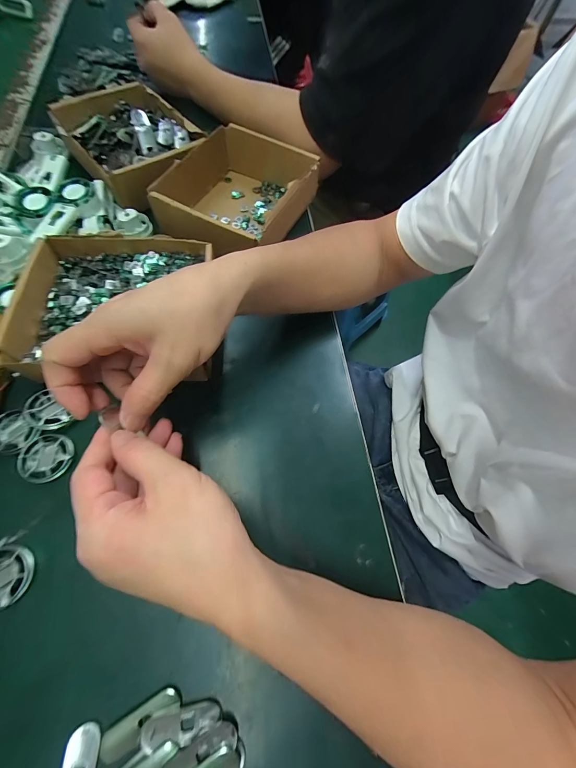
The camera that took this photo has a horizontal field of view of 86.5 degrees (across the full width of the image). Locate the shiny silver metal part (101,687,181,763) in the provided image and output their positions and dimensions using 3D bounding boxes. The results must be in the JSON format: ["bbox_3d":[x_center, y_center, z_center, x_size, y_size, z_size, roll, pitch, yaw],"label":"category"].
[{"bbox_3d":[-0.095,0.219,0.196,0.051,0.004,0.018,-28,69,-14],"label":"shiny silver metal part"}]

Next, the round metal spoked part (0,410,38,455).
[{"bbox_3d":[-0.239,0.041,0.263,0.038,0.009,0.032,41,70,15],"label":"round metal spoked part"}]

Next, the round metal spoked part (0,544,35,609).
[{"bbox_3d":[-0.210,0.141,0.224,0.036,0.010,0.040,2,65,-1],"label":"round metal spoked part"}]

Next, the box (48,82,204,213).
[{"bbox_3d":[-0.201,-0.312,0.401,0.140,0.059,0.189,-36,71,-16],"label":"box"}]

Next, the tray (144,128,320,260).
[{"bbox_3d":[-0.064,-0.232,0.378,0.153,0.057,0.175,27,67,10],"label":"tray"}]

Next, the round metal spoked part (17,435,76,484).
[{"bbox_3d":[-0.204,0.063,0.258,0.041,0.007,0.038,1,65,-2],"label":"round metal spoked part"}]

